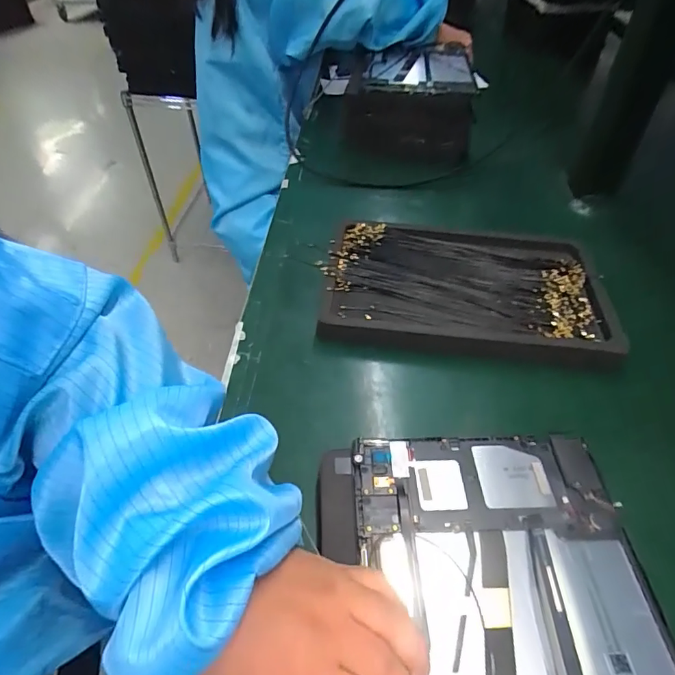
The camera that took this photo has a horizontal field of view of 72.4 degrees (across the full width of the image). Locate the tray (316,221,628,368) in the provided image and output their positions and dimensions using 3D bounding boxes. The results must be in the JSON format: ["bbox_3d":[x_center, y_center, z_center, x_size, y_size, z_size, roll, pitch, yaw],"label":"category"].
[{"bbox_3d":[0.113,-0.050,0.423,0.242,0.026,0.164,3,44,6],"label":"tray"}]

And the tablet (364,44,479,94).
[{"bbox_3d":[0.118,-0.385,0.663,0.150,0.018,0.193,4,44,7],"label":"tablet"}]

